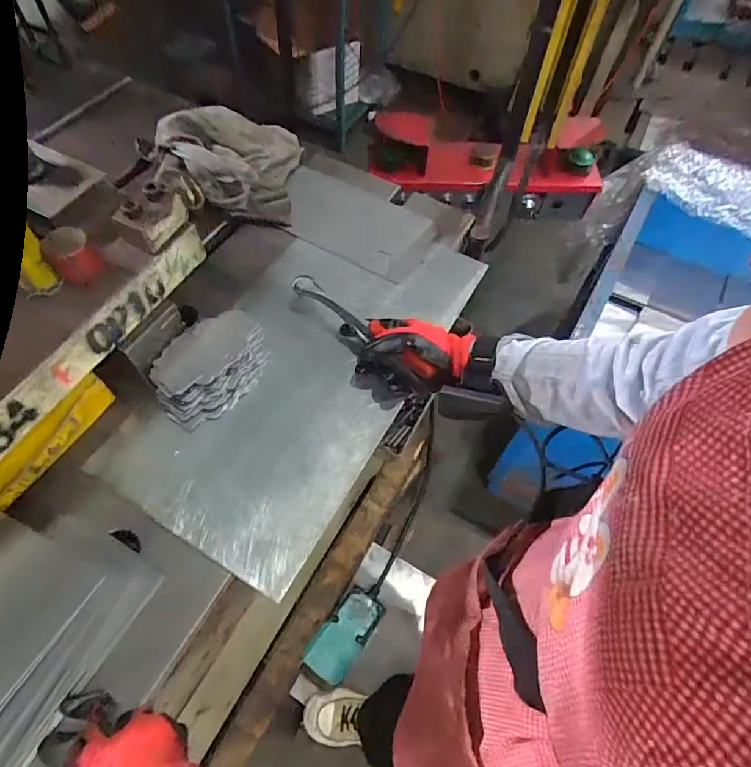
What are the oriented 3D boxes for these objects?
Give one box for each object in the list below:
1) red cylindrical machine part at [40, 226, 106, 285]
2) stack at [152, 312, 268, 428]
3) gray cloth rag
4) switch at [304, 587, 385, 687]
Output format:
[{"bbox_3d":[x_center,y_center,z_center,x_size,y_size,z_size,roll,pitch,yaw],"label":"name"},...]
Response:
[{"bbox_3d":[-0.286,-0.122,0.446,0.045,0.040,0.042,0,60,-1],"label":"red cylindrical machine part"},{"bbox_3d":[-0.186,-0.021,0.547,0.143,0.056,0.091,-36,67,-19],"label":"stack"},{"bbox_3d":[-0.216,-0.341,0.709,0.222,0.060,0.184,14,61,7],"label":"gray cloth rag"},{"bbox_3d":[-0.067,0.570,1.088,0.102,0.114,0.201,32,65,16],"label":"switch"}]

